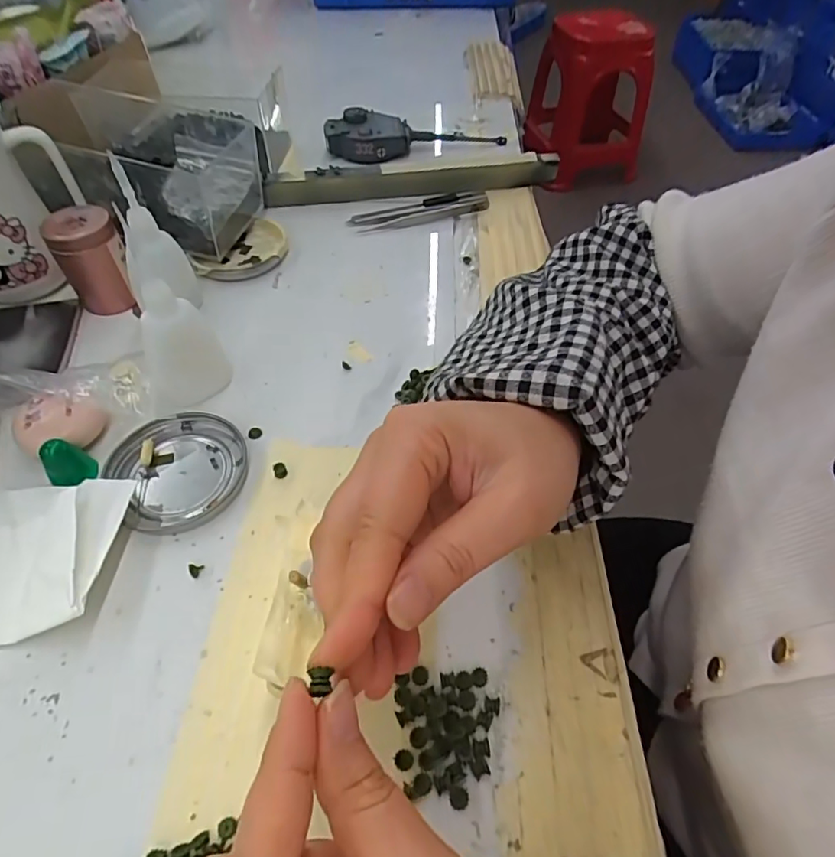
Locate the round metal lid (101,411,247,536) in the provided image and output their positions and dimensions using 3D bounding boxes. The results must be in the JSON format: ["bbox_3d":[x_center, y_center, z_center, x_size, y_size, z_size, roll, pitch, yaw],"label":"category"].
[{"bbox_3d":[-0.138,0.024,0.312,0.073,0.012,0.072,1,52,-1],"label":"round metal lid"}]

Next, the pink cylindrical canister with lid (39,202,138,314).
[{"bbox_3d":[-0.234,-0.122,0.388,0.044,0.062,0.041,-25,57,-20],"label":"pink cylindrical canister with lid"}]

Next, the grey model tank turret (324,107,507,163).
[{"bbox_3d":[-0.001,-0.305,0.553,0.184,0.033,0.044,-5,52,-6],"label":"grey model tank turret"}]

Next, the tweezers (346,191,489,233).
[{"bbox_3d":[0.004,-0.199,0.488,0.131,0.009,0.032,-14,53,-12],"label":"tweezers"}]

